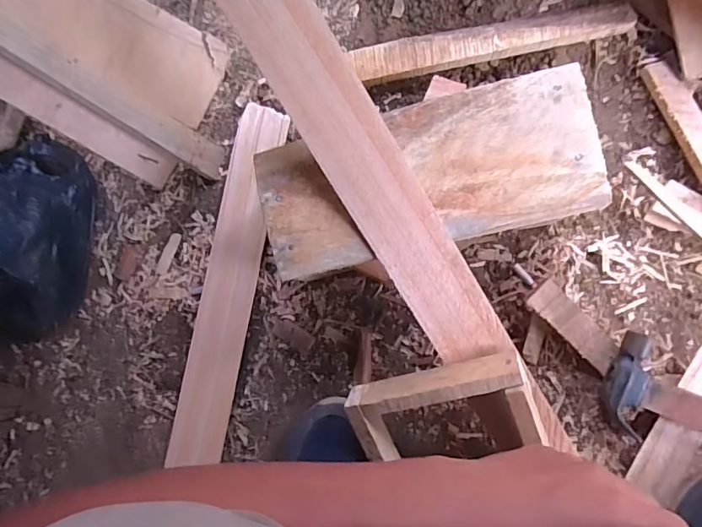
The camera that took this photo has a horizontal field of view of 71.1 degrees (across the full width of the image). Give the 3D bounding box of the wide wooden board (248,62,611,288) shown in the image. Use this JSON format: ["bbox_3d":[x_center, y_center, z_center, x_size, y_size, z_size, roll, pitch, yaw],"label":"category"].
[{"bbox_3d":[0.060,-0.072,0.401,0.271,0.017,0.117,-13,84,7],"label":"wide wooden board"}]

